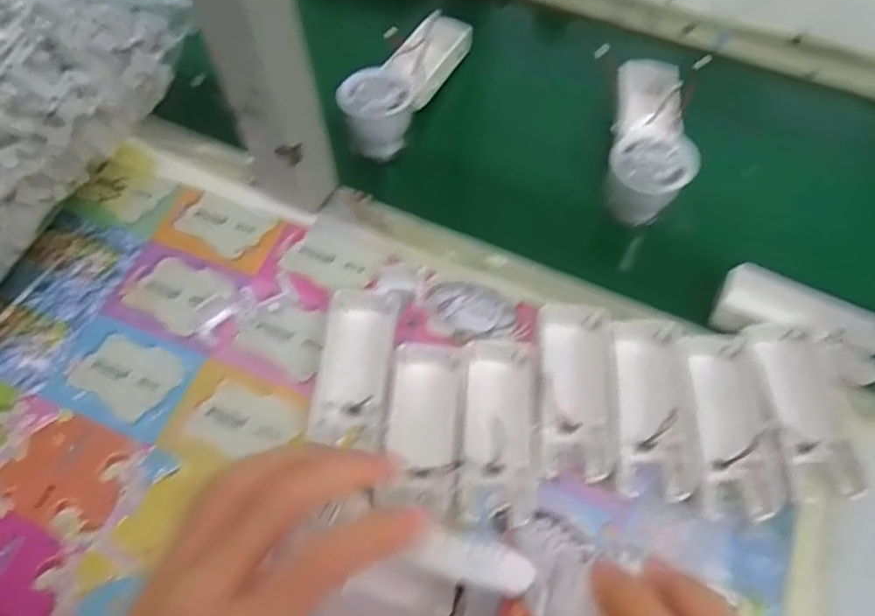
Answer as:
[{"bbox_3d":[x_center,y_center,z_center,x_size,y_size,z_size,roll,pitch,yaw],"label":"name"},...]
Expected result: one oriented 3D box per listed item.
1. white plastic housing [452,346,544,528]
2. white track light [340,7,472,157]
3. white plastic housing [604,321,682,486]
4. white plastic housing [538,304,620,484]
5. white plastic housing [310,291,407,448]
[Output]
[{"bbox_3d":[0.038,0.077,0.382,0.046,0.026,0.109,6,64,4],"label":"white plastic housing"},{"bbox_3d":[-0.026,-0.200,0.531,0.053,0.048,0.159,25,67,13],"label":"white track light"},{"bbox_3d":[0.134,0.061,0.384,0.047,0.031,0.111,5,61,2],"label":"white plastic housing"},{"bbox_3d":[0.088,0.052,0.396,0.047,0.028,0.112,4,64,3],"label":"white plastic housing"},{"bbox_3d":[-0.052,0.041,0.401,0.045,0.028,0.101,6,64,4],"label":"white plastic housing"}]

